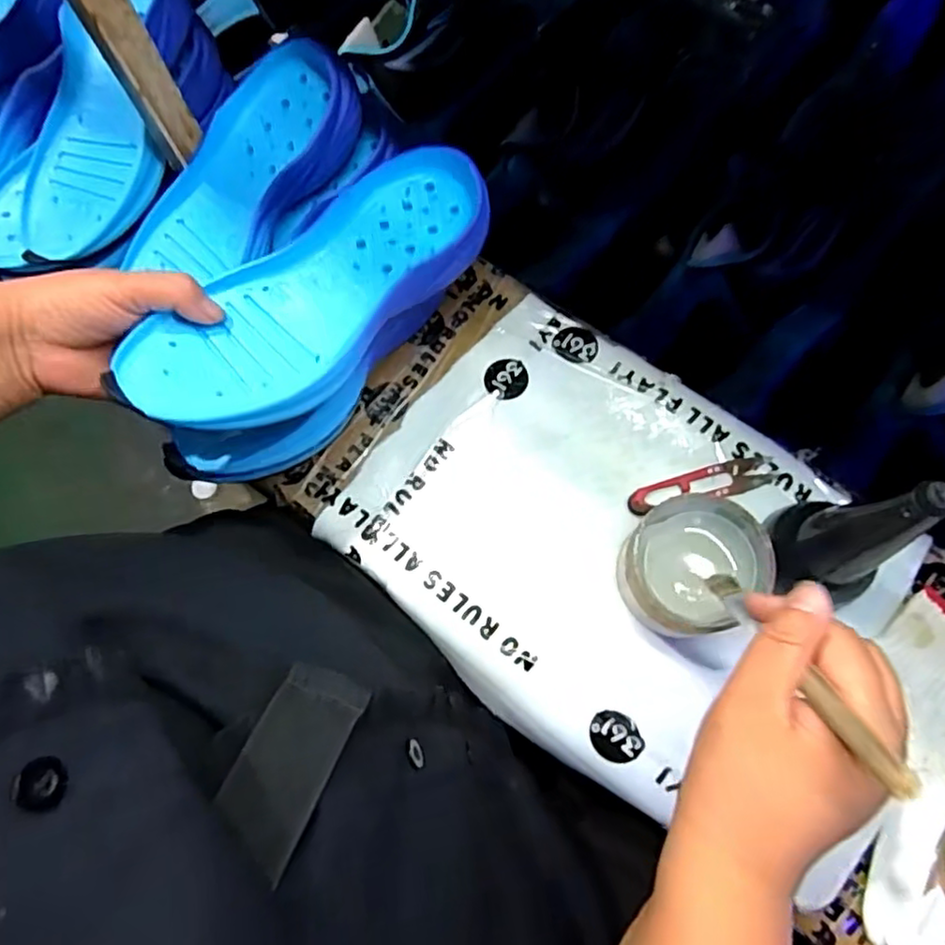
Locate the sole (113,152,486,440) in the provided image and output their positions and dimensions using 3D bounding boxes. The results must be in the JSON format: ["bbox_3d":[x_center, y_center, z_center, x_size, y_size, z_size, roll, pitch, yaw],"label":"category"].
[{"bbox_3d":[-0.088,-0.105,0.389,0.238,0.033,0.086,-42,75,-15],"label":"sole"}]

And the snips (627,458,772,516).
[{"bbox_3d":[0.155,0.011,0.448,0.099,0.008,0.022,-15,73,-2],"label":"snips"}]

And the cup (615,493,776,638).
[{"bbox_3d":[0.135,0.061,0.413,0.079,0.053,0.083,-1,73,2],"label":"cup"}]

